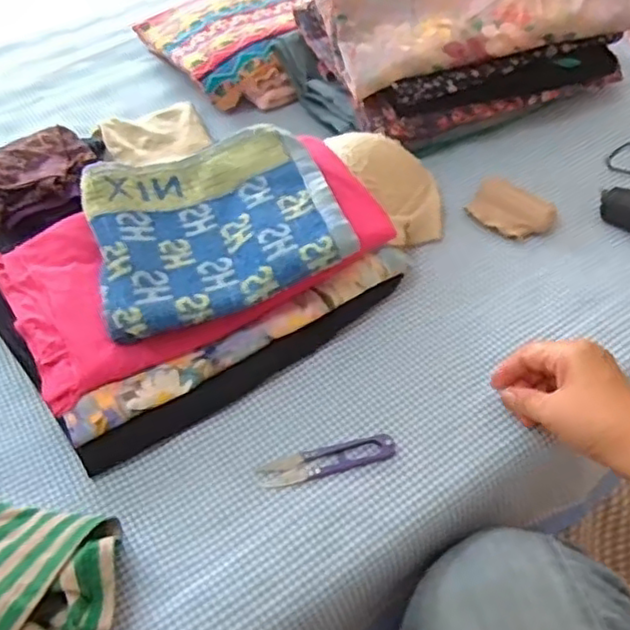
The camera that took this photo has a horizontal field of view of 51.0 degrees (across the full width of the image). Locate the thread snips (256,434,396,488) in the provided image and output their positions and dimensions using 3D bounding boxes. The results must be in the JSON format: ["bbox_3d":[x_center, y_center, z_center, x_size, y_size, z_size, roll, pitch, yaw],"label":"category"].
[{"bbox_3d":[0.010,0.108,0.494,0.100,0.012,0.021,-12,49,-8],"label":"thread snips"}]

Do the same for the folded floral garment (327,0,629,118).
[{"bbox_3d":[0.164,-0.324,0.706,0.300,0.061,0.148,-17,49,-7],"label":"folded floral garment"}]

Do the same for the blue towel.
[{"bbox_3d":[-0.090,-0.077,0.567,0.206,0.056,0.173,-20,49,-10],"label":"blue towel"}]

